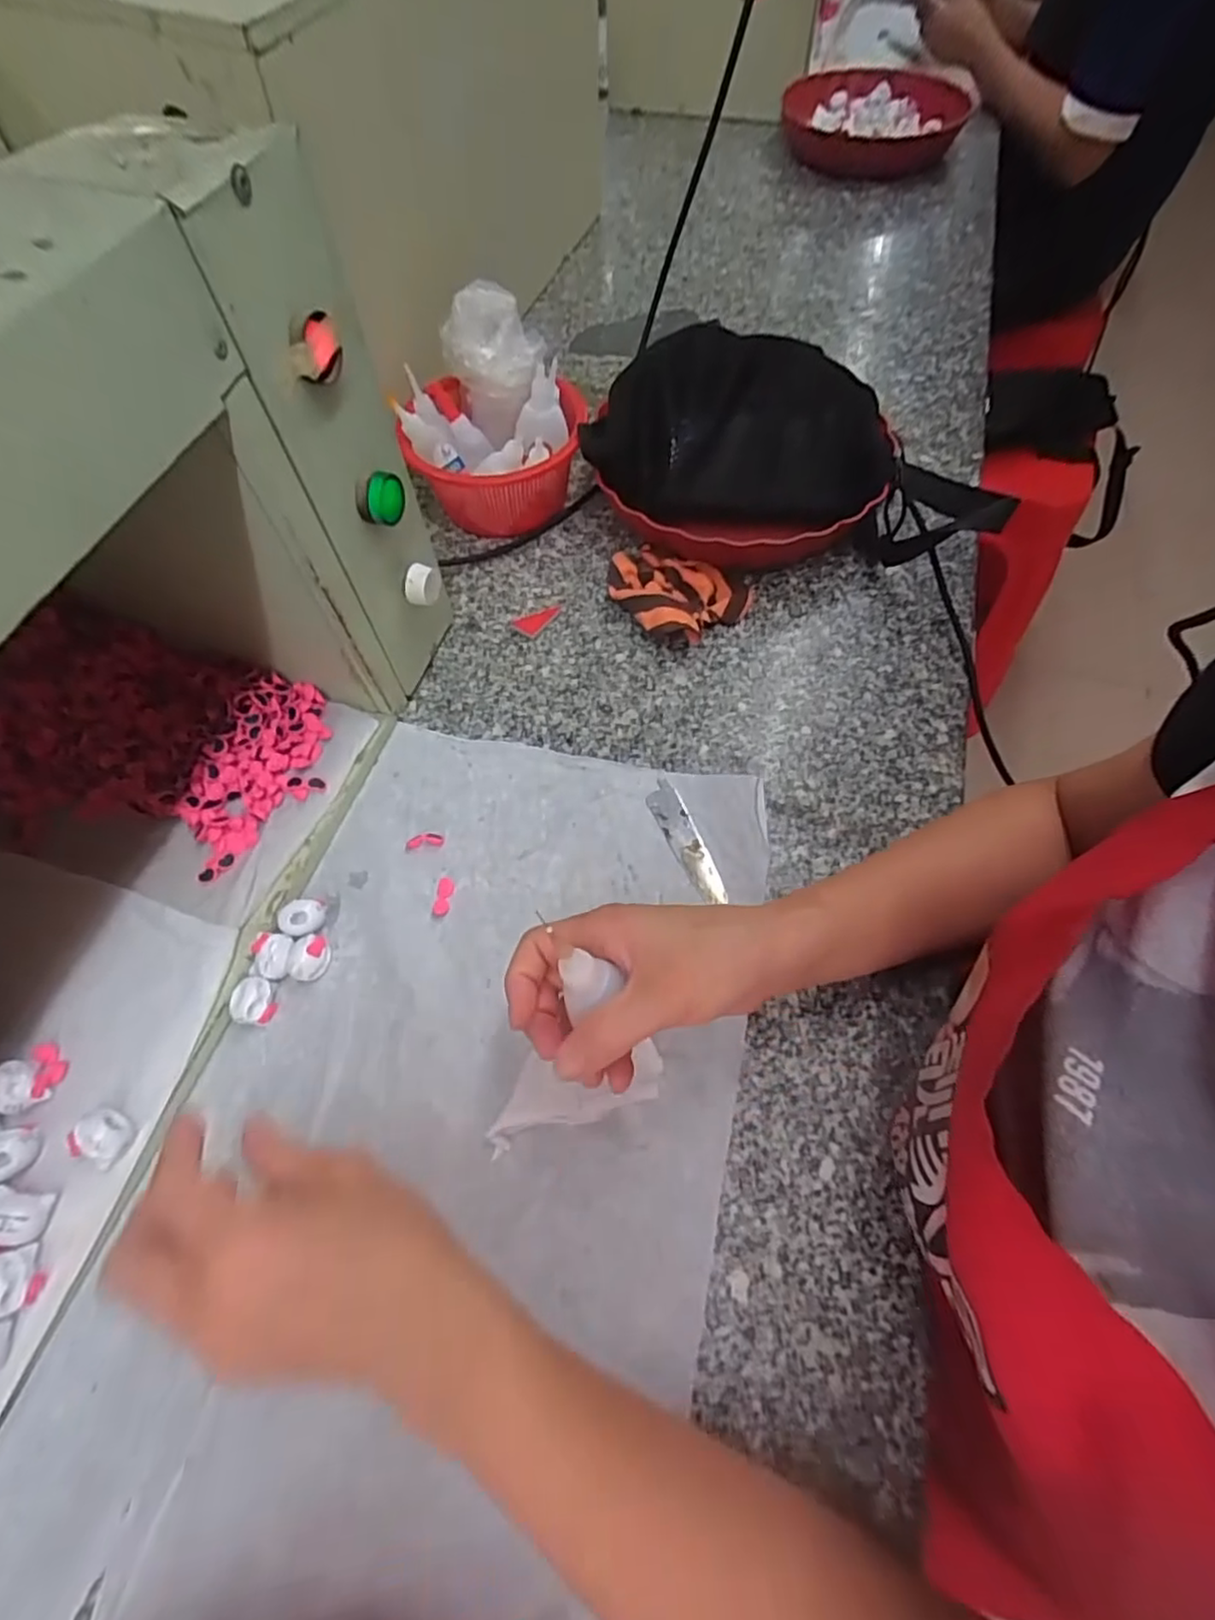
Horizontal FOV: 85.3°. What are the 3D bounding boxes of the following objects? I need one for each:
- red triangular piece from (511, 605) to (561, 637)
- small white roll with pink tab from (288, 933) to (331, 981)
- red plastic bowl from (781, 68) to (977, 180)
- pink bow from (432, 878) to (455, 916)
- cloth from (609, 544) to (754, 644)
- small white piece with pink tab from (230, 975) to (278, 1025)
[{"bbox_3d":[-0.055,-0.152,0.517,0.023,0.004,0.036,36,70,20],"label":"red triangular piece"},{"bbox_3d":[-0.173,0.087,0.386,0.019,0.019,0.023,-5,62,-1],"label":"small white roll with pink tab"},{"bbox_3d":[0.360,-0.933,0.884,0.213,0.052,0.240,23,66,15],"label":"red plastic bowl"},{"bbox_3d":[-0.102,0.054,0.410,0.010,0.004,0.025,1,62,4],"label":"pink bow"},{"bbox_3d":[0.052,-0.167,0.512,0.108,0.022,0.079,19,64,12],"label":"cloth"},{"bbox_3d":[-0.201,0.109,0.373,0.019,0.019,0.024,-20,63,-9],"label":"small white piece with pink tab"}]

